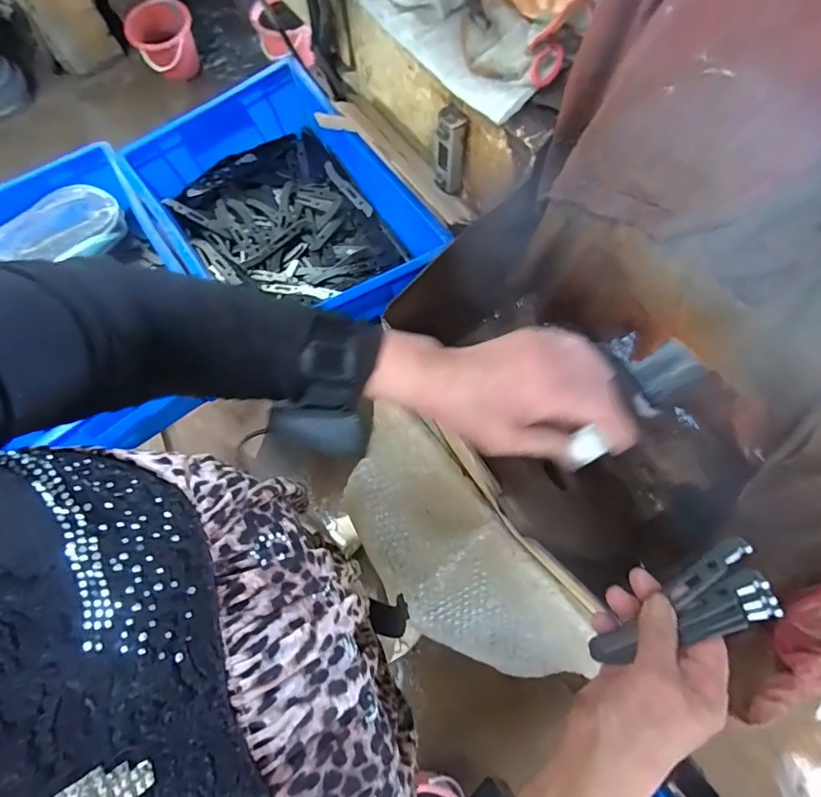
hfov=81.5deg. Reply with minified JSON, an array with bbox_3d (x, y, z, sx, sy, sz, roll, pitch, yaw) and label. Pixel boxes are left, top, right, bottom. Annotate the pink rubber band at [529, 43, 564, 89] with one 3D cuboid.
[{"bbox_3d":[0.135,-0.329,0.473,0.043,0.007,0.028,-45,111,1],"label":"pink rubber band"}]

